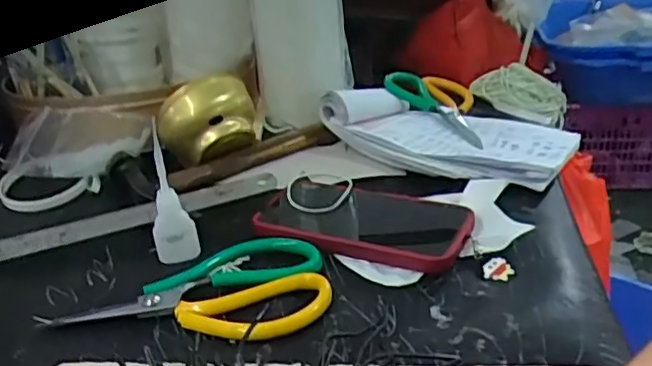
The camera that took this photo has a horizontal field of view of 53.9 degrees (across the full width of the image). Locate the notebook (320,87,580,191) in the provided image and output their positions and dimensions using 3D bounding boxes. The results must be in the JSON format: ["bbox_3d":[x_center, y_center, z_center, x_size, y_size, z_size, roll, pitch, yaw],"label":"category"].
[{"bbox_3d":[0.116,-0.055,0.616,0.222,0.037,0.142,15,30,22],"label":"notebook"}]

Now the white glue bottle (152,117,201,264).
[{"bbox_3d":[-0.117,0.009,0.472,0.023,0.098,0.023,17,35,36],"label":"white glue bottle"}]

